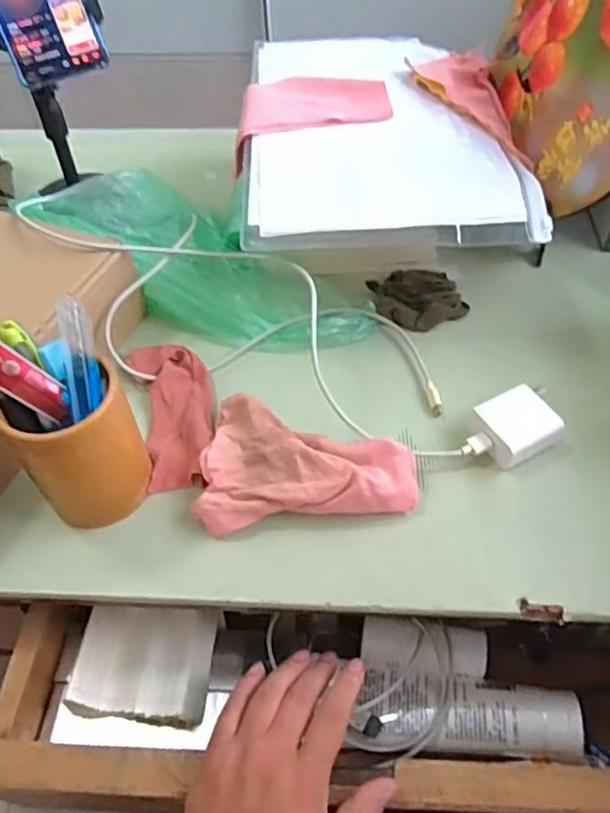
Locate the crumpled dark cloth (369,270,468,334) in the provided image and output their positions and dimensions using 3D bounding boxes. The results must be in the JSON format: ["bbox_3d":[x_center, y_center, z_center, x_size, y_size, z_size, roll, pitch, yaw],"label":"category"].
[{"bbox_3d":[0.104,-0.099,0.565,0.087,0.026,0.052,2,52,3],"label":"crumpled dark cloth"}]

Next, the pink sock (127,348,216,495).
[{"bbox_3d":[-0.105,0.002,0.507,0.061,0.014,0.146,-14,53,-9],"label":"pink sock"}]

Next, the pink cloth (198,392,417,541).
[{"bbox_3d":[0.002,0.039,0.451,0.153,0.030,0.105,3,52,4],"label":"pink cloth"}]

